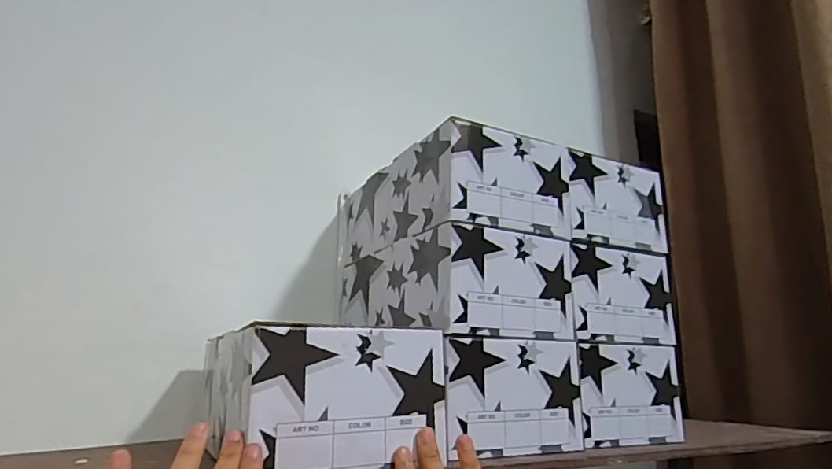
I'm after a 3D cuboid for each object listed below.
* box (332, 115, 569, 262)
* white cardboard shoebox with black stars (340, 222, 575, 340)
[{"bbox_3d":[0.030,-0.030,0.648,0.157,0.099,0.285,5,-12,-26],"label":"box"},{"bbox_3d":[0.033,0.068,0.615,0.151,0.097,0.265,5,-12,-26],"label":"white cardboard shoebox with black stars"}]

